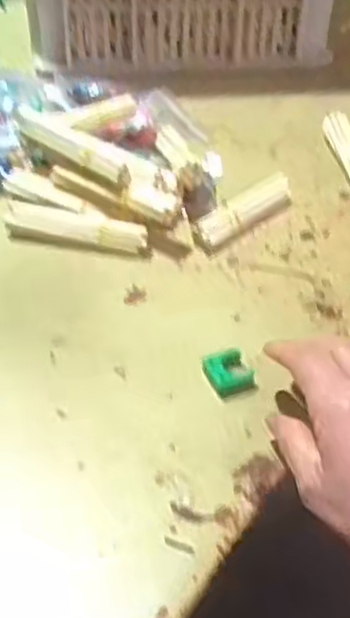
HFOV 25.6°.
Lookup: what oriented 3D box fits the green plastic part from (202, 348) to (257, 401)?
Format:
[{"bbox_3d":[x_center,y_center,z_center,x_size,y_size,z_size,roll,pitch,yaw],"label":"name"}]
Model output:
[{"bbox_3d":[0.033,0.038,0.468,0.027,0.012,0.029,-20,47,-24],"label":"green plastic part"}]

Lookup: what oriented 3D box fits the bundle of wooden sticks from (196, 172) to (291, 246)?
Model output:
[{"bbox_3d":[0.055,-0.076,0.587,0.020,0.025,0.101,34,50,30],"label":"bundle of wooden sticks"}]

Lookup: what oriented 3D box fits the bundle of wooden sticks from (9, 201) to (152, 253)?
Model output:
[{"bbox_3d":[-0.070,-0.060,0.564,0.103,0.021,0.026,10,42,8],"label":"bundle of wooden sticks"}]

